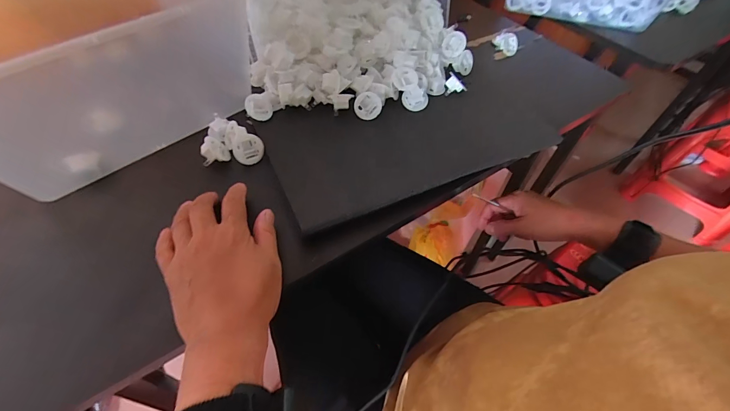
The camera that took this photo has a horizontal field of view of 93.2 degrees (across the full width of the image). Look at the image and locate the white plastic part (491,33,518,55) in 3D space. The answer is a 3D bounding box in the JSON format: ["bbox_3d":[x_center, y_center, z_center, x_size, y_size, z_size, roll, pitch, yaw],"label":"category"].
[{"bbox_3d":[0.227,-0.265,0.559,0.040,0.022,0.029,39,60,24],"label":"white plastic part"}]

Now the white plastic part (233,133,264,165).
[{"bbox_3d":[-0.131,-0.062,0.387,0.031,0.010,0.033,26,84,-23],"label":"white plastic part"}]

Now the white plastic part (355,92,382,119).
[{"bbox_3d":[0.004,-0.122,0.425,0.033,0.031,0.009,20,11,-16],"label":"white plastic part"}]

